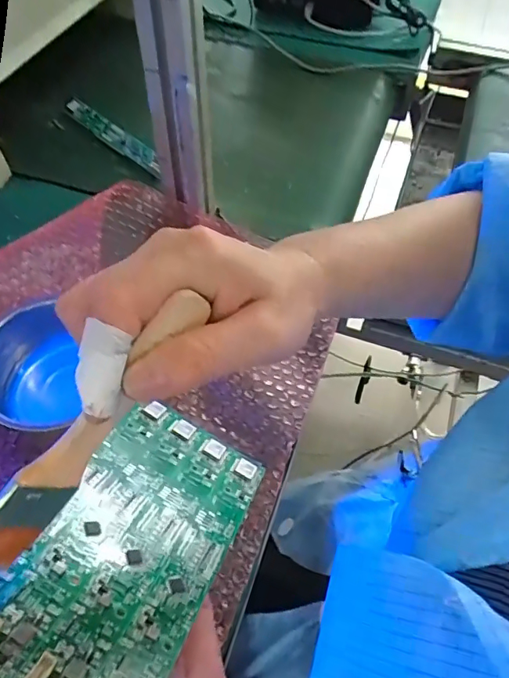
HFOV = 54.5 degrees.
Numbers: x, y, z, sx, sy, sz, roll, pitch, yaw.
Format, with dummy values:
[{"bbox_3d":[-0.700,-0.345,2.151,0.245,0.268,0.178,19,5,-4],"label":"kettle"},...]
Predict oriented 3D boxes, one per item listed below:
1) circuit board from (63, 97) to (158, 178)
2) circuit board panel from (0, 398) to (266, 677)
[{"bbox_3d":[-0.183,-0.264,0.641,0.191,0.010,0.026,40,99,24],"label":"circuit board"},{"bbox_3d":[-0.063,0.099,0.272,0.099,0.007,0.200,32,23,5],"label":"circuit board panel"}]

